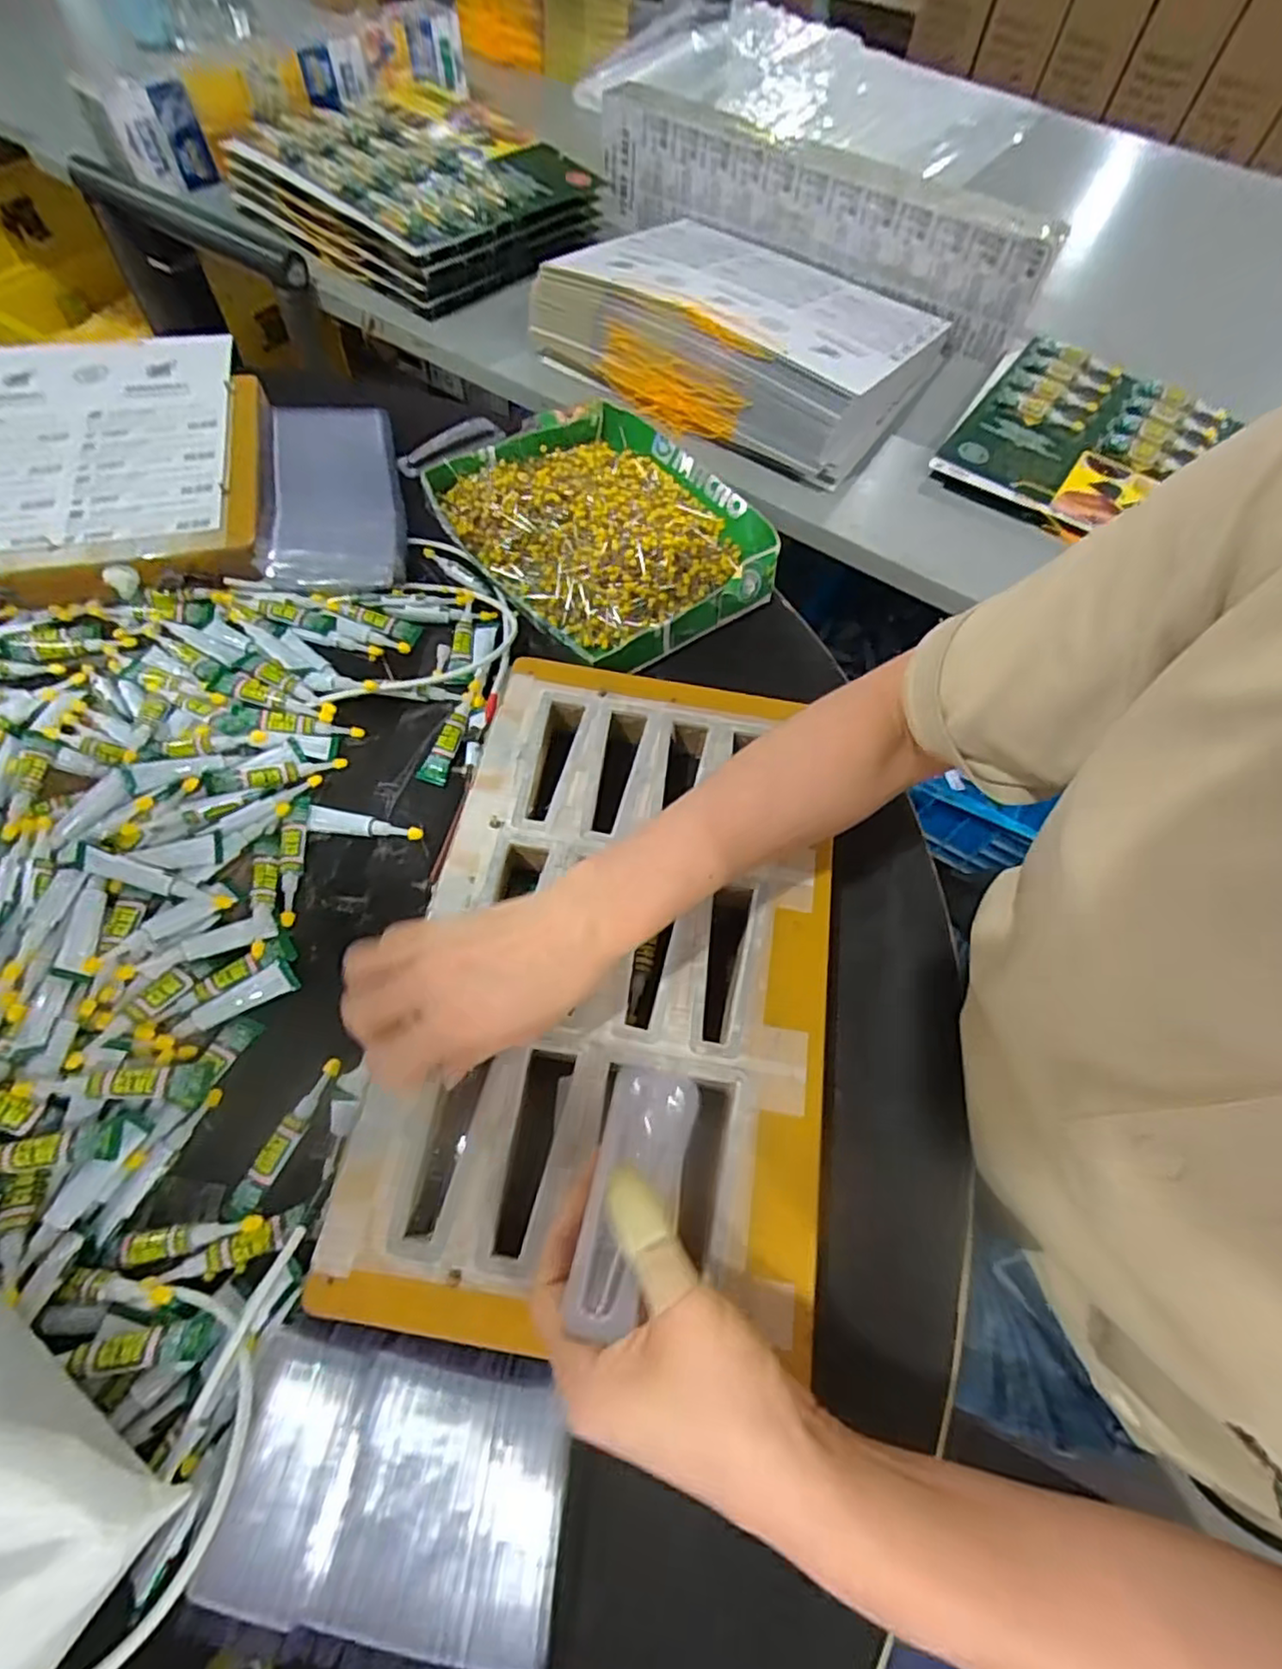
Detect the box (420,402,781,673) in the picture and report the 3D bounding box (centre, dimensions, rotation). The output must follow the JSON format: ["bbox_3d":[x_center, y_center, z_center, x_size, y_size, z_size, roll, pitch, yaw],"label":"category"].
[{"bbox_3d":[-0.030,-0.253,0.569,0.220,0.037,0.257,-34,69,-20],"label":"box"}]

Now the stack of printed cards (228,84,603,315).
[{"bbox_3d":[-0.246,-0.690,0.728,0.298,0.085,0.276,41,66,16],"label":"stack of printed cards"}]

